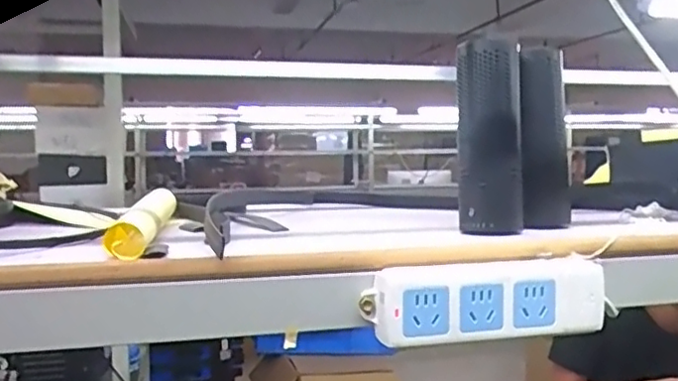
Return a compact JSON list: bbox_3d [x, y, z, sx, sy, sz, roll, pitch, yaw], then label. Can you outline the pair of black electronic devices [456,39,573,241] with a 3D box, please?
[{"bbox_3d":[0.157,-0.046,0.575,0.093,0.159,0.089,1,4,20],"label":"pair of black electronic devices"}]

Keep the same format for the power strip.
[{"bbox_3d":[0.109,0.079,0.464,0.179,0.053,0.028,-1,4,-10],"label":"power strip"}]

